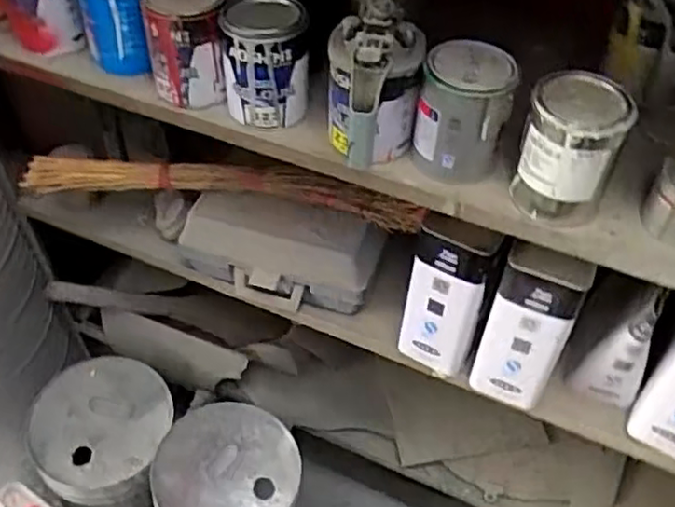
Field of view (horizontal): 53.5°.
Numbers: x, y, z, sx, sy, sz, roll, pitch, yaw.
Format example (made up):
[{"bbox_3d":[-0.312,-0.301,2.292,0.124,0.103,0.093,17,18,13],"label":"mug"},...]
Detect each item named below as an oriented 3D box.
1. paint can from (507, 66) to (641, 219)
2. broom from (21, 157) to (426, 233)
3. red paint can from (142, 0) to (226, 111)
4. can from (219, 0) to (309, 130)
[{"bbox_3d":[0.257,-0.112,0.741,0.096,0.148,0.096,0,46,0],"label":"paint can"},{"bbox_3d":[-0.176,-0.105,1.055,0.610,0.075,0.075,5,46,5],"label":"broom"},{"bbox_3d":[-0.186,-0.261,0.846,0.093,0.141,0.105,-5,46,-4],"label":"red paint can"},{"bbox_3d":[-0.089,-0.232,0.824,0.103,0.135,0.103,-2,46,-1],"label":"can"}]

